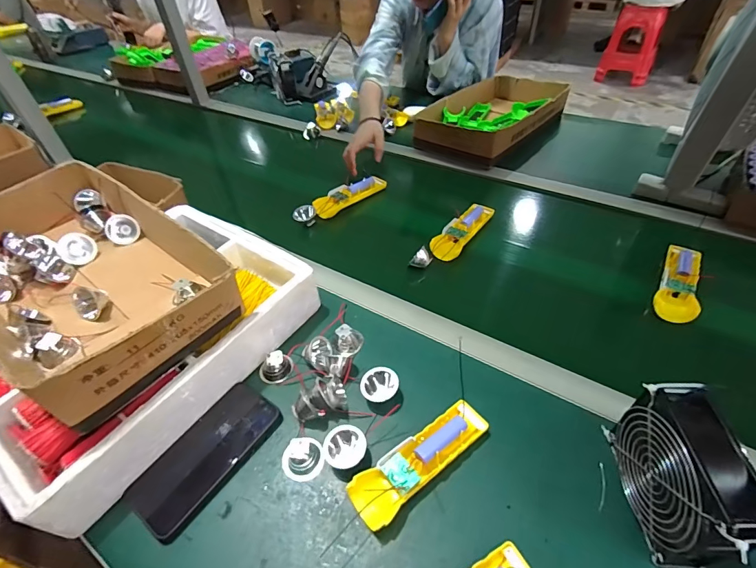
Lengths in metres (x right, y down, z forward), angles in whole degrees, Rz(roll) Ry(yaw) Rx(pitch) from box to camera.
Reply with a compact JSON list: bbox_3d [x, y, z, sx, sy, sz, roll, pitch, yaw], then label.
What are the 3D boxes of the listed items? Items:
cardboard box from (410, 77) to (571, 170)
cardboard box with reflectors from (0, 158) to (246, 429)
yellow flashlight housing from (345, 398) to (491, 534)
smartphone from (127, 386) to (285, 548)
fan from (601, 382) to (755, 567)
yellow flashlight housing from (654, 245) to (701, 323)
[{"bbox_3d":[0.298,-0.434,0.999,0.236,0.076,0.423,30,55,30],"label":"cardboard box"},{"bbox_3d":[-0.382,-0.018,0.504,0.408,0.084,0.212,28,53,28],"label":"cardboard box with reflectors"},{"bbox_3d":[0.046,0.189,0.421,0.163,0.029,0.050,-32,51,-25],"label":"yellow flashlight housing"},{"bbox_3d":[-0.195,0.194,0.447,0.083,0.011,0.167,24,52,26],"label":"smartphone"},{"bbox_3d":[0.266,0.171,0.345,0.043,0.124,0.124,-2,45,3],"label":"fan"},{"bbox_3d":[0.450,-0.004,0.581,0.048,0.023,0.159,21,50,23],"label":"yellow flashlight housing"}]

